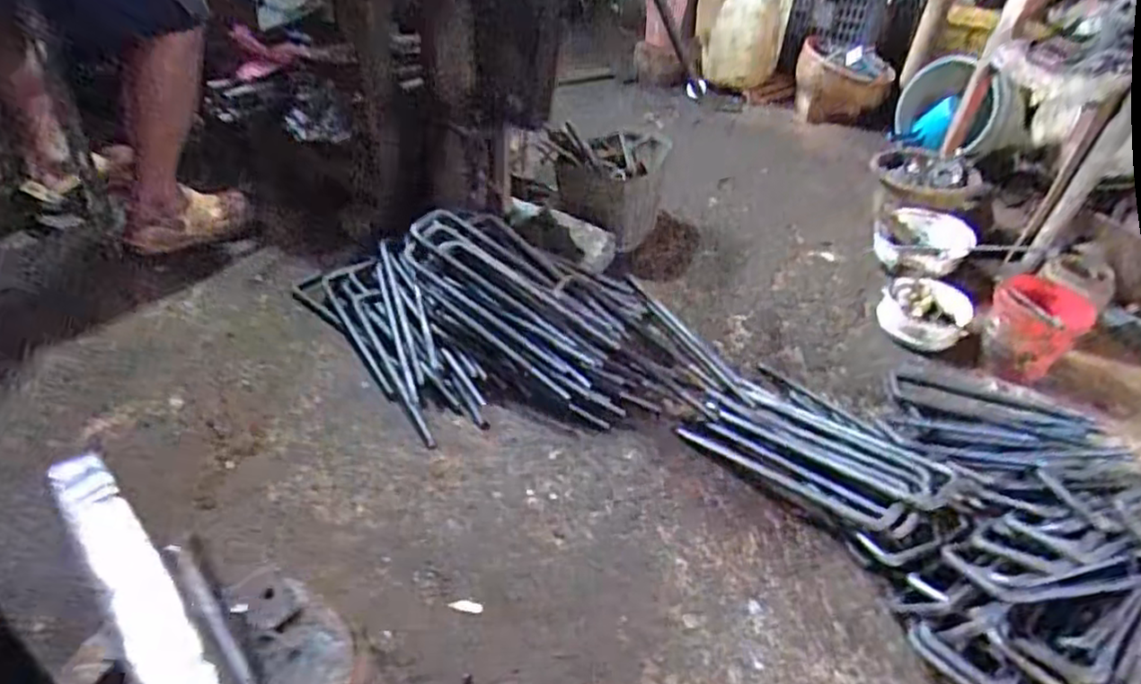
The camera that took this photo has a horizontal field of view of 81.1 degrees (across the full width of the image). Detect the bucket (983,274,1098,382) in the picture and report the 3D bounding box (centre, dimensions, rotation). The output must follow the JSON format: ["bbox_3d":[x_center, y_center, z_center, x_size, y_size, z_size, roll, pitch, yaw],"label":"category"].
[{"bbox_3d":[0.883,-0.017,1.289,0.154,0.170,0.154,2,40,-2],"label":"bucket"}]

